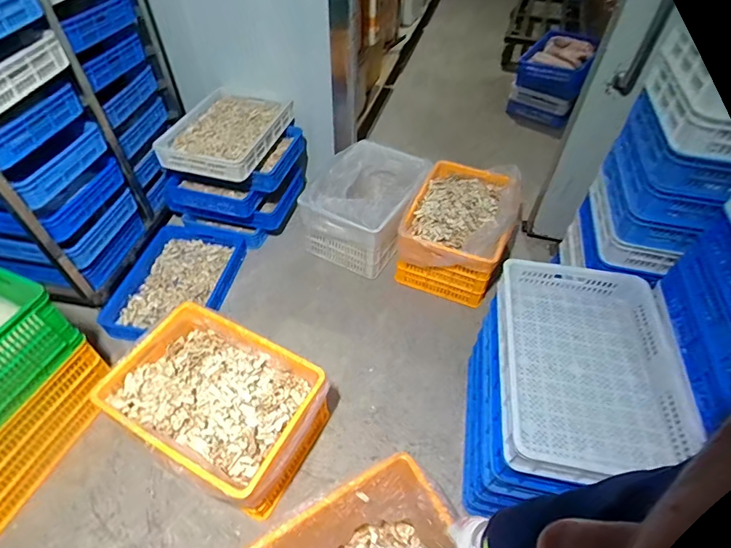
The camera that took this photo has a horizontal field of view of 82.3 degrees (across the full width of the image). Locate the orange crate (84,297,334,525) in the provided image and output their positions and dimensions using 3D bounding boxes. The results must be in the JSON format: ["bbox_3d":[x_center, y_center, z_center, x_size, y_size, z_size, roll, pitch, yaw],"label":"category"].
[{"bbox_3d":[-0.472,0.438,1.369,0.640,0.299,0.443,22,53,18],"label":"orange crate"}]

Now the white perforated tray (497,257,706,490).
[{"bbox_3d":[0.566,0.219,1.066,0.422,0.096,0.577,8,50,6],"label":"white perforated tray"}]

